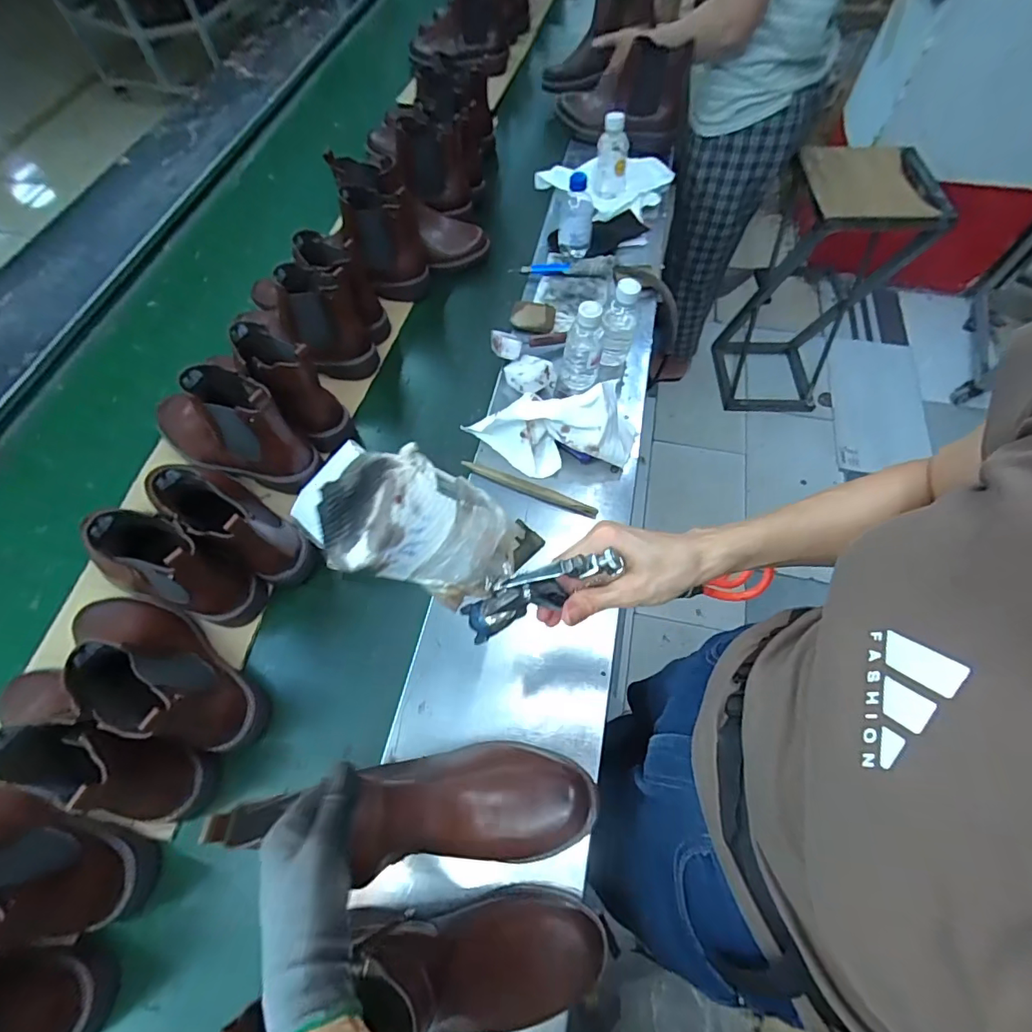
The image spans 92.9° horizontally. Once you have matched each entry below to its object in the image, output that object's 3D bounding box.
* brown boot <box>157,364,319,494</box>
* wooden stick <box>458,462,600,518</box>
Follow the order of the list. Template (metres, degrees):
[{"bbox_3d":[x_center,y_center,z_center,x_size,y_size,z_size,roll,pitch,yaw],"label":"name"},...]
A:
[{"bbox_3d":[-0.416,-0.128,0.682,0.269,0.169,0.086,14,63,9],"label":"brown boot"},{"bbox_3d":[0.017,-0.037,0.663,0.191,0.018,0.016,21,65,13],"label":"wooden stick"}]

